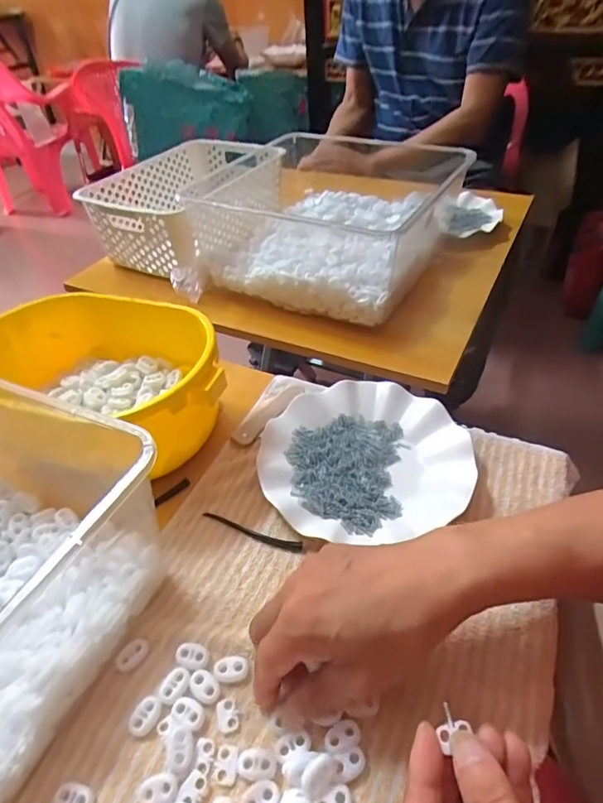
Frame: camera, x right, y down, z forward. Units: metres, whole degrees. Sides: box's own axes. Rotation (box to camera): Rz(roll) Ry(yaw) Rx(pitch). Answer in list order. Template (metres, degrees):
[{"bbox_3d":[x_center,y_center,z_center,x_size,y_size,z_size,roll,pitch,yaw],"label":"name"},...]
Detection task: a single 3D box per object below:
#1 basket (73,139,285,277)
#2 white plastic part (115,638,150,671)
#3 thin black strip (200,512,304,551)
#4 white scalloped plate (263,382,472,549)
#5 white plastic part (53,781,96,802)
[{"bbox_3d":[-0.178,-0.322,0.793,0.228,0.113,0.308,14,45,19],"label":"basket"},{"bbox_3d":[-0.115,0.171,0.325,0.015,0.004,0.023,29,52,31],"label":"white plastic part"},{"bbox_3d":[-0.042,0.108,0.395,0.089,0.006,0.009,13,45,18],"label":"thin black strip"},{"bbox_3d":[0.055,0.049,0.437,0.180,0.023,0.170,-2,42,2],"label":"white scalloped plate"},{"bbox_3d":[-0.129,0.226,0.272,0.024,0.005,0.014,9,44,14],"label":"white plastic part"}]

